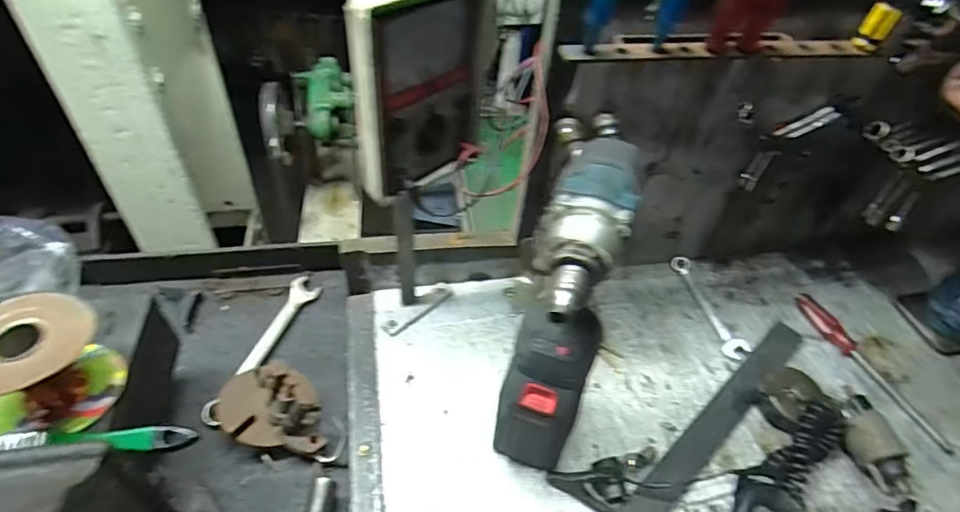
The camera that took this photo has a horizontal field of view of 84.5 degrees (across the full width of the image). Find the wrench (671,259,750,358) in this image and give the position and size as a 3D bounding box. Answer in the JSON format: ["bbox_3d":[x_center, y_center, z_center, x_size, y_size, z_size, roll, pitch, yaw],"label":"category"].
[{"bbox_3d":[0.313,0.067,0.726,0.033,0.015,0.170,-8,46,-12],"label":"wrench"}]

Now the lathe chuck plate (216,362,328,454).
[{"bbox_3d":[-0.231,0.154,0.584,0.119,0.074,0.102,2,45,-2],"label":"lathe chuck plate"}]

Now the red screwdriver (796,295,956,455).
[{"bbox_3d":[0.493,0.137,0.668,0.025,0.025,0.230,-16,48,-19],"label":"red screwdriver"}]

